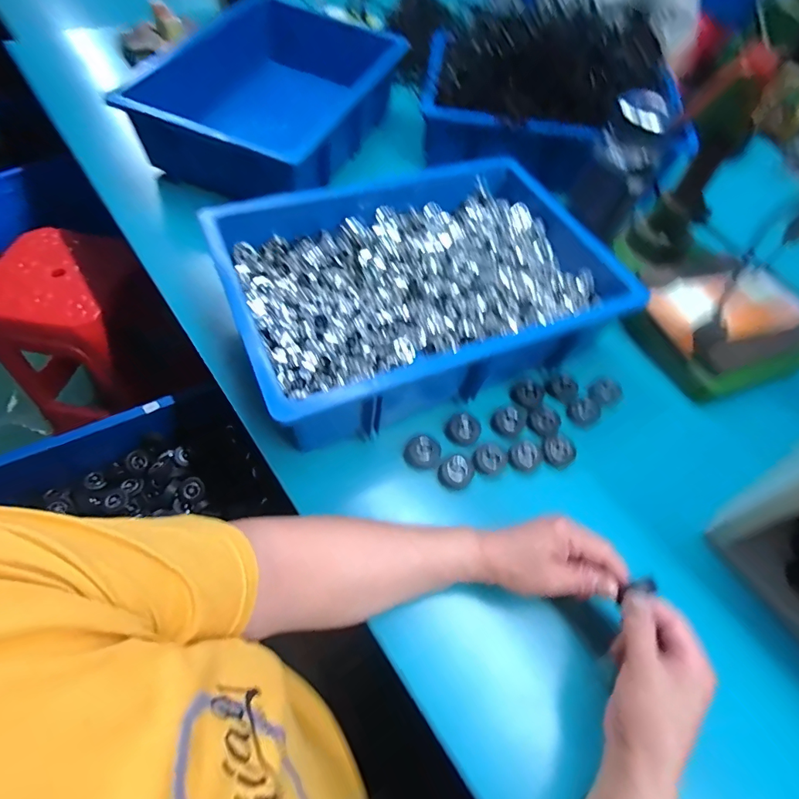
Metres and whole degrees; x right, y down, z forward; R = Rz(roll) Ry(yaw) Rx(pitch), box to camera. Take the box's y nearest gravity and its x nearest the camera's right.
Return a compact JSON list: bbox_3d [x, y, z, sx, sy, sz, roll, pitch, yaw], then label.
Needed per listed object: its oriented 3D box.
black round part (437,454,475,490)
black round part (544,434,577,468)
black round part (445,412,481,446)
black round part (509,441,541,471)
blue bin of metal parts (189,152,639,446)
[{"bbox_3d":[0.061,0.076,0.460,0.039,0.014,0.032,-28,64,-20],"label":"black round part"},{"bbox_3d":[0.178,0.057,0.492,0.034,0.009,0.035,2,58,-3],"label":"black round part"},{"bbox_3d":[0.071,0.032,0.491,0.038,0.010,0.036,2,58,-3],"label":"black round part"},{"bbox_3d":[0.138,0.062,0.483,0.031,0.007,0.036,41,64,19],"label":"black round part"},{"bbox_3d":[0.032,-0.151,0.535,0.447,0.098,0.316,-20,62,-16],"label":"blue bin of metal parts"}]

